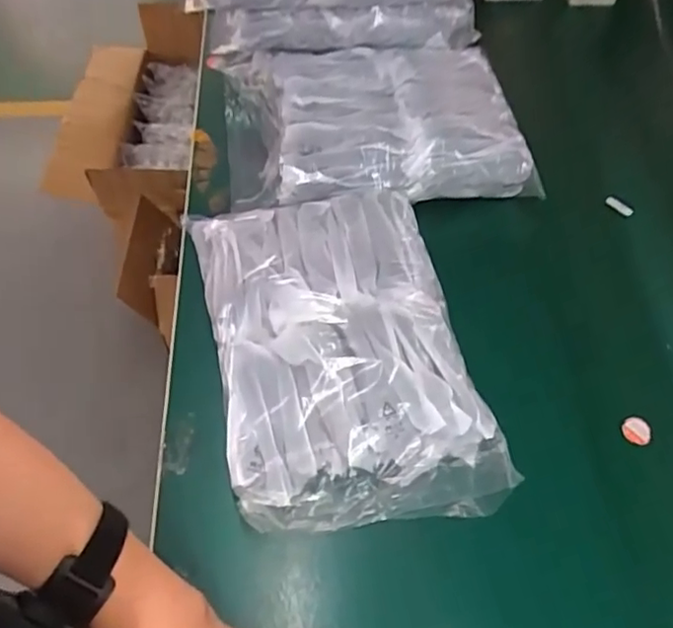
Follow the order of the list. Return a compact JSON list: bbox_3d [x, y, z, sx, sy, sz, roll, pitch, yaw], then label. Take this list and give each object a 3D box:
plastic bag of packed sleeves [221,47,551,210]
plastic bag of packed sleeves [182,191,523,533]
[{"bbox_3d":[0.040,-0.211,0.680,0.327,0.071,0.231,-2,58,-2],"label":"plastic bag of packed sleeves"},{"bbox_3d":[-0.001,0.028,0.535,0.210,0.074,0.306,-11,59,-8],"label":"plastic bag of packed sleeves"}]

